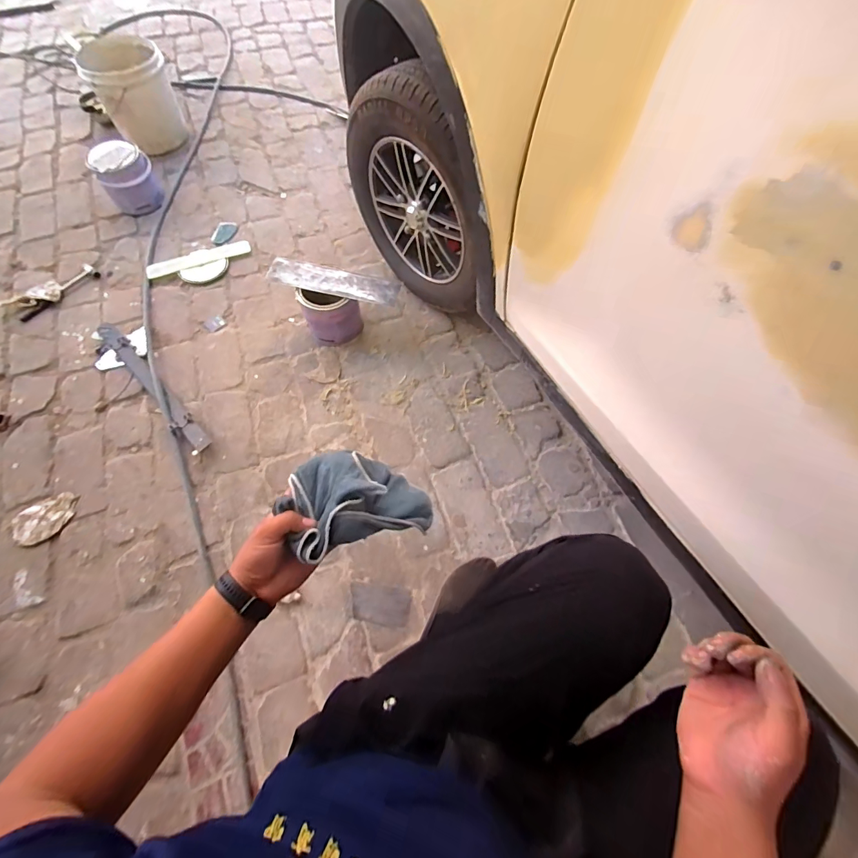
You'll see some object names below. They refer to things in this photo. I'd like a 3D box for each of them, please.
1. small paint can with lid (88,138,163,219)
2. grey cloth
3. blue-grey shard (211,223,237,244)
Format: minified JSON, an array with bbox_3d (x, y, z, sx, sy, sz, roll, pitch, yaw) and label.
[{"bbox_3d":[-0.968,-0.801,1.359,0.159,0.160,0.131,-30,69,-14],"label":"small paint can with lid"},{"bbox_3d":[-0.094,0.089,0.564,0.174,0.110,0.132,-19,67,-11],"label":"grey cloth"},{"bbox_3d":[-0.672,-0.644,1.372,0.056,0.008,0.112,9,65,3],"label":"blue-grey shard"}]

